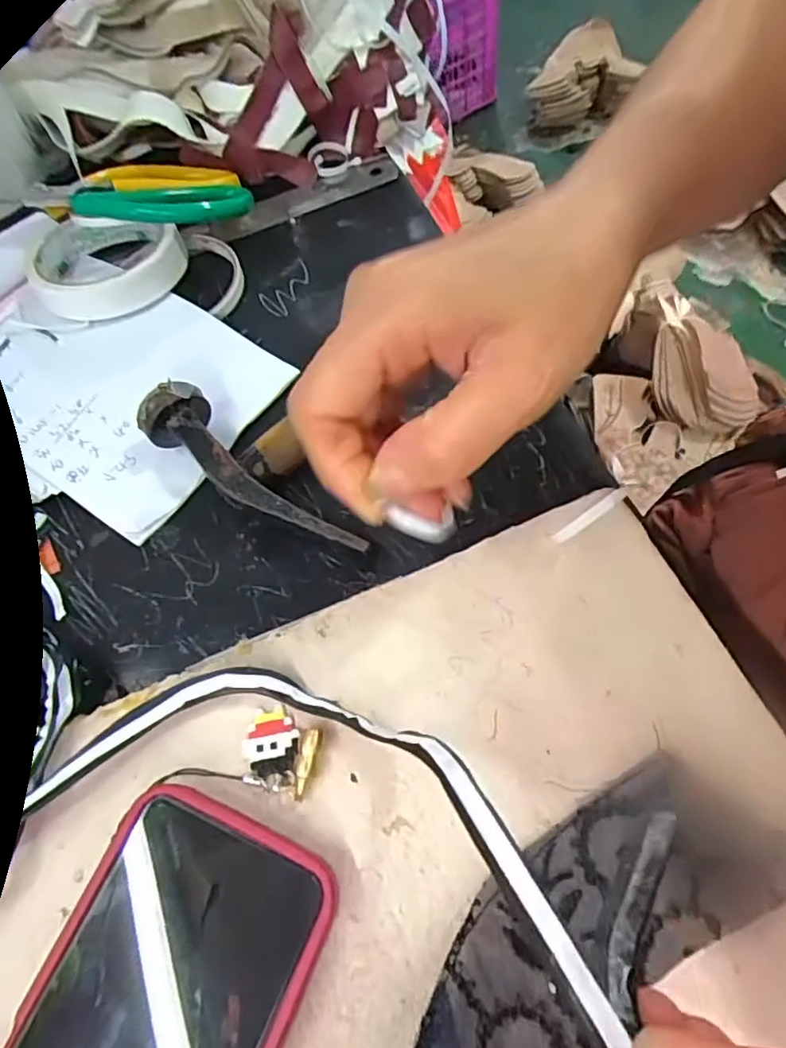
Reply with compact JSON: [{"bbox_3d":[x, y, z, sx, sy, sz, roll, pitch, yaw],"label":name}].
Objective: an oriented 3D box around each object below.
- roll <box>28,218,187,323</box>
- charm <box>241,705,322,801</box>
[{"bbox_3d":[-0.171,-0.161,0.365,0.085,0.024,0.085,-2,63,4],"label":"roll"},{"bbox_3d":[-0.042,0.085,0.228,0.032,0.004,0.028,6,64,25],"label":"charm"}]

